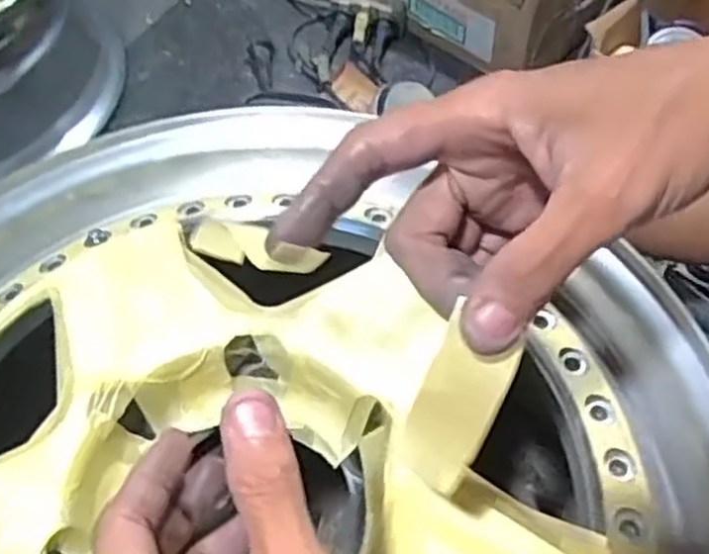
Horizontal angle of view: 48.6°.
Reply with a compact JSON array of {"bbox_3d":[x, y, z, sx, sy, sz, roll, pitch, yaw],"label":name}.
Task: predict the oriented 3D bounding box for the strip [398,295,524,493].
[{"bbox_3d":[0.035,0.046,0.275,0.027,0.064,0.004,26,22,13],"label":"strip"}]

